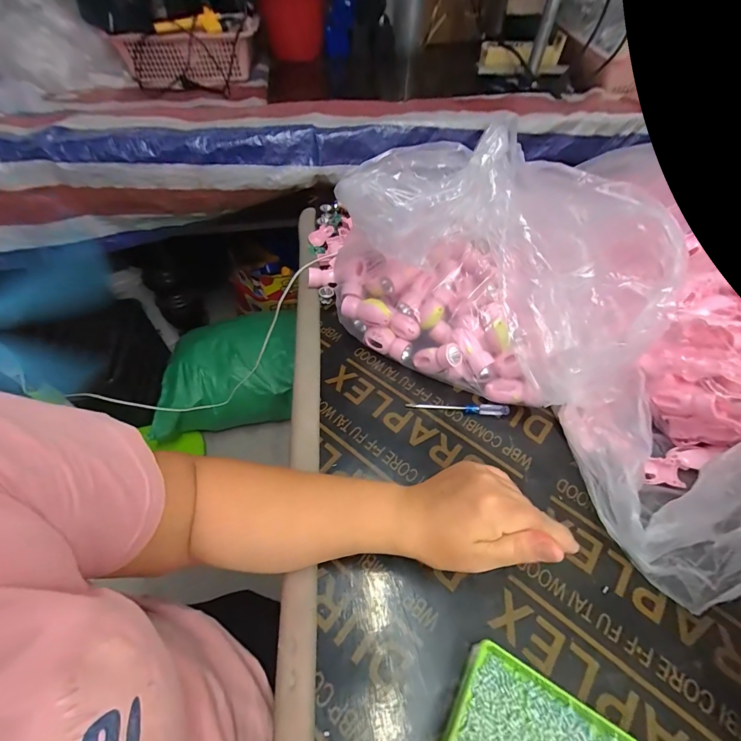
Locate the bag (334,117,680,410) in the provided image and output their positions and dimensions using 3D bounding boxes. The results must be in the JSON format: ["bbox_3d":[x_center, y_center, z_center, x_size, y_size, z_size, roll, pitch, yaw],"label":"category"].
[{"bbox_3d":[0.123,-0.107,0.436,0.353,0.241,0.158,21,57,14],"label":"bag"}]

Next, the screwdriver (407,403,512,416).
[{"bbox_3d":[0.109,0.046,0.456,0.125,0.013,0.012,3,54,2],"label":"screwdriver"}]

